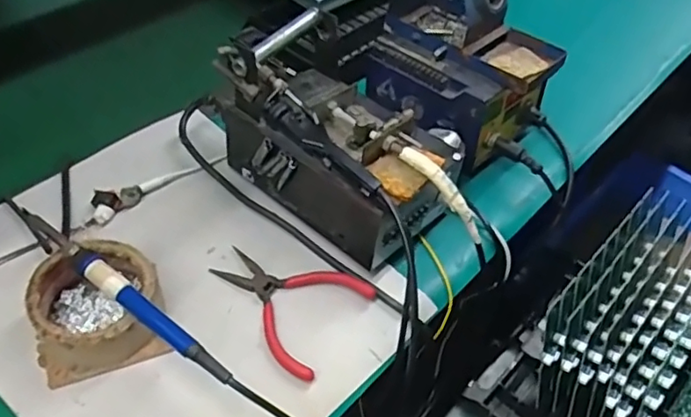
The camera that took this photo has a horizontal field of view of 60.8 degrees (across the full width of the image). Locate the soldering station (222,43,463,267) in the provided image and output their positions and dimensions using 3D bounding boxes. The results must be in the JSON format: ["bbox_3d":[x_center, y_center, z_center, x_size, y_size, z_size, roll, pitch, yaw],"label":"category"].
[{"bbox_3d":[-0.001,-0.058,0.498,0.132,0.108,0.205,-35,58,-27],"label":"soldering station"}]

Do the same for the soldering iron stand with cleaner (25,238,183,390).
[{"bbox_3d":[-0.180,0.070,0.425,0.088,0.053,0.080,-18,52,-16],"label":"soldering iron stand with cleaner"}]

